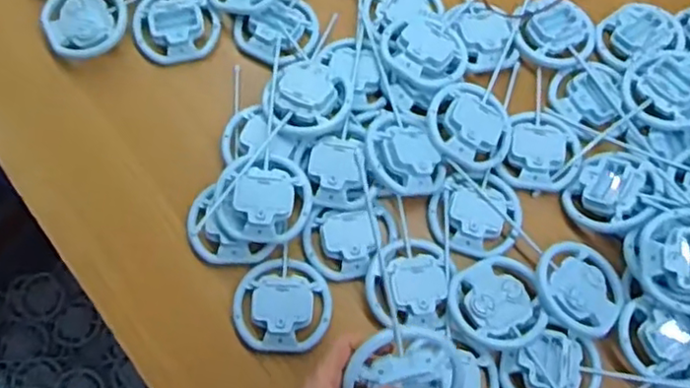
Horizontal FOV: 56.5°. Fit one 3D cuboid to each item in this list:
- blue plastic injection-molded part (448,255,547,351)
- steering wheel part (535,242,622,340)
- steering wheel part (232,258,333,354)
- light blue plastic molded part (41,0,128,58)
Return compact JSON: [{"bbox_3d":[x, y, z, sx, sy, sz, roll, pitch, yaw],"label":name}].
[{"bbox_3d":[0.157,0.116,0.681,0.091,0.026,0.098,0,71,-1],"label":"blue plastic injection-molded part"},{"bbox_3d":[0.252,0.100,0.691,0.097,0.033,0.092,0,71,-1],"label":"steering wheel part"},{"bbox_3d":[-0.067,0.117,0.684,0.103,0.018,0.098,3,71,0],"label":"steering wheel part"},{"bbox_3d":[-0.321,-0.216,0.792,0.097,0.016,0.098,5,71,1],"label":"light blue plastic molded part"}]

